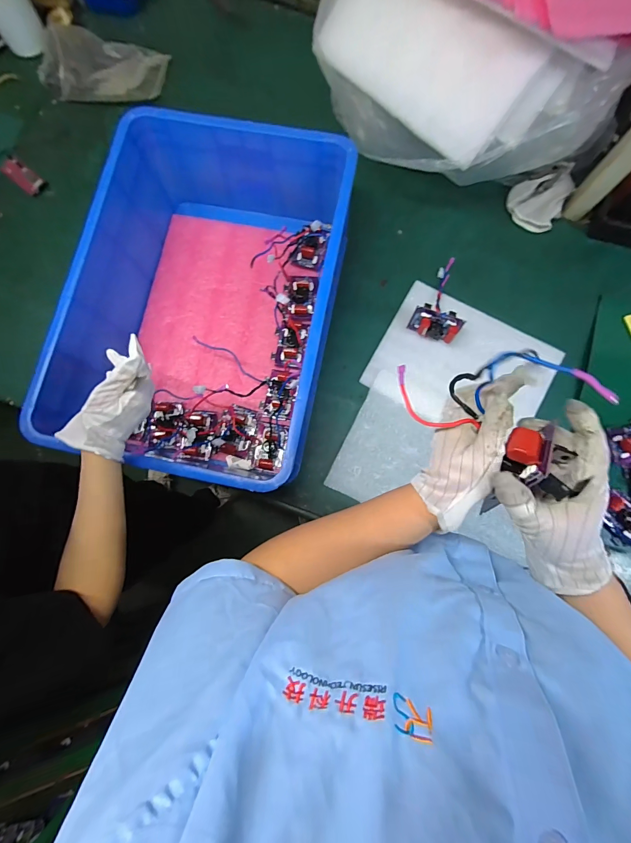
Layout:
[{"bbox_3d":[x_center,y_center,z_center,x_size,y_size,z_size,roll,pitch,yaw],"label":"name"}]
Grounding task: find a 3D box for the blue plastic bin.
[{"bbox_3d":[-0.186,-0.208,0.645,0.418,0.196,0.592,11,81,4],"label":"blue plastic bin"}]

